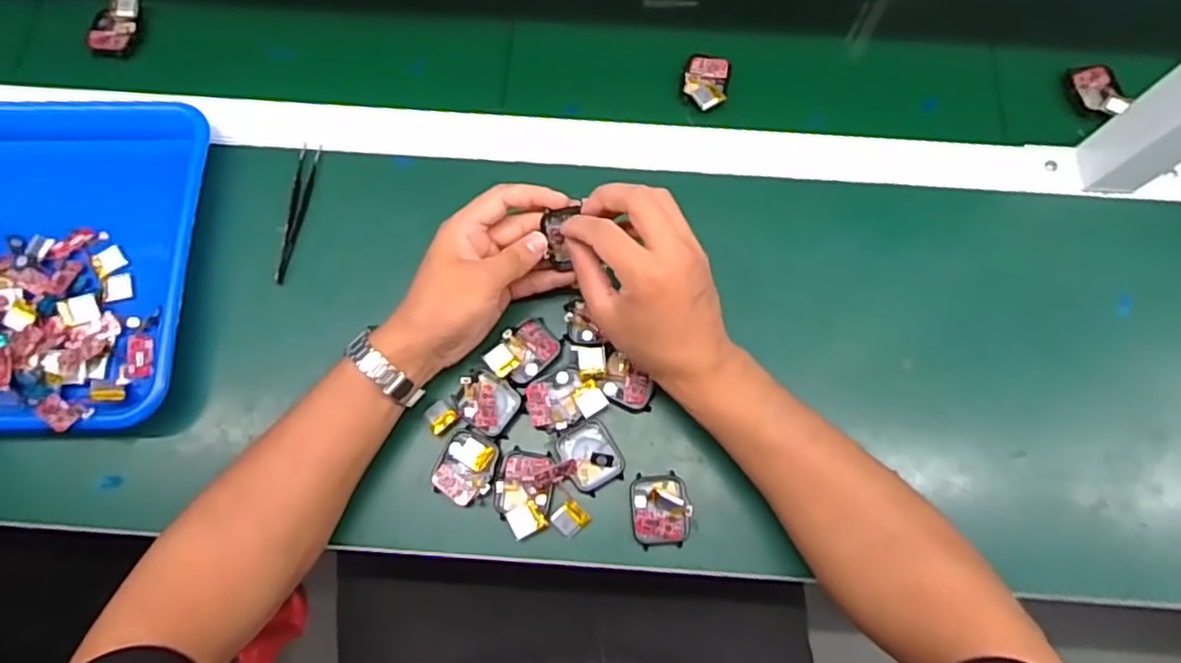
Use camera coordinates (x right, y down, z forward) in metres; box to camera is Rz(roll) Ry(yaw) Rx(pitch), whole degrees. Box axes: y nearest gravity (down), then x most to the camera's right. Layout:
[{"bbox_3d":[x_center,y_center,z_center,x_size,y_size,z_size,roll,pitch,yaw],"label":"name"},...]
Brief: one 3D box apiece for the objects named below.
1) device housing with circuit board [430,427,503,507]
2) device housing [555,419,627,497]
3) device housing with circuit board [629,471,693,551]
[{"bbox_3d":[-0.085,0.093,0.452,0.040,0.006,0.048,16,74,5],"label":"device housing with circuit board"},{"bbox_3d":[0.001,0.087,0.458,0.040,0.009,0.044,-31,76,-9],"label":"device housing"},{"bbox_3d":[0.047,0.120,0.443,0.039,0.015,0.047,-2,74,-1],"label":"device housing with circuit board"}]

